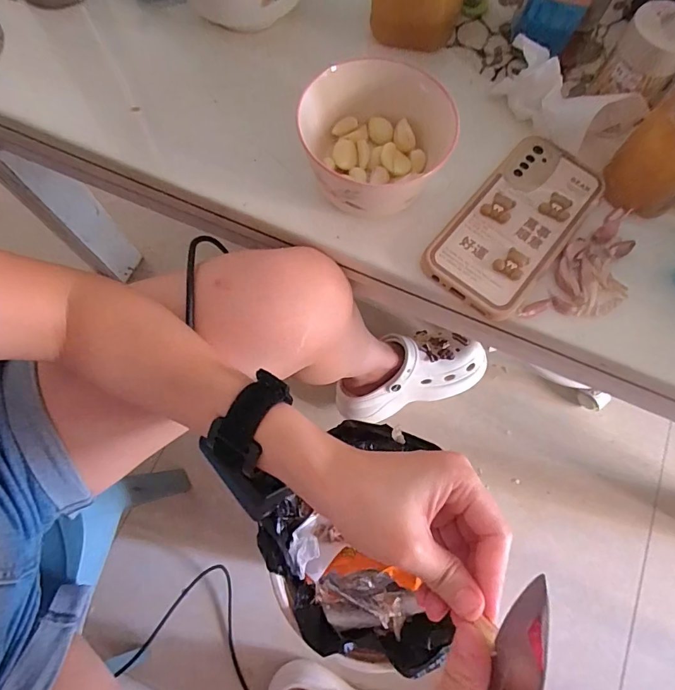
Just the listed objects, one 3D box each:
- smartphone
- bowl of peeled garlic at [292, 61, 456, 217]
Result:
[{"bbox_3d":[0.141,-0.096,0.343,0.078,0.014,0.160,39,75,11],"label":"smartphone"},{"bbox_3d":[0.034,-0.153,0.333,0.116,0.057,0.108,0,72,-1],"label":"bowl of peeled garlic"}]

